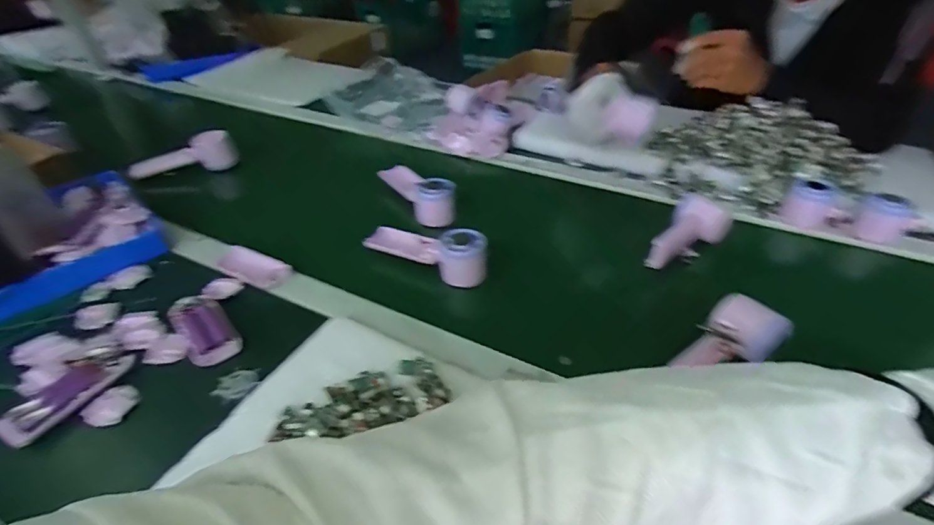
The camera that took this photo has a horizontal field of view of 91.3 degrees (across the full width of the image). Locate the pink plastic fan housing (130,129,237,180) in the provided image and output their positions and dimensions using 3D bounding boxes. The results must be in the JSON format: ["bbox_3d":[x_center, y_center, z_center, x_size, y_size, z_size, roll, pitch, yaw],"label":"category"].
[{"bbox_3d":[-0.486,-0.180,0.783,0.169,0.072,0.032,-12,41,-12],"label":"pink plastic fan housing"}]

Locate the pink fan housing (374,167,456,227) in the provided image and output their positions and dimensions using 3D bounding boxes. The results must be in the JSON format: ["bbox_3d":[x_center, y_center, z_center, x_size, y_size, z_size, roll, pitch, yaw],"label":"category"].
[{"bbox_3d":[-0.078,-0.117,0.721,0.062,0.064,0.165,-22,44,-22],"label":"pink fan housing"}]

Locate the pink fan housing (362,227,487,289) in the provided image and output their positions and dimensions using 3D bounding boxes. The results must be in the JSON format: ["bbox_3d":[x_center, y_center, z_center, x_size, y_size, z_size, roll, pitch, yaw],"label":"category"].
[{"bbox_3d":[-0.050,-0.025,0.601,0.172,0.056,0.057,18,44,22],"label":"pink fan housing"}]

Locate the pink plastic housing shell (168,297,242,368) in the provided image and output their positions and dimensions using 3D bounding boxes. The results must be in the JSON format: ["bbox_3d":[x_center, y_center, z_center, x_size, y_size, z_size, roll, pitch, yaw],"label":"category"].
[{"bbox_3d":[-0.290,0.074,0.506,0.050,0.022,0.097,-31,48,-30],"label":"pink plastic housing shell"}]

